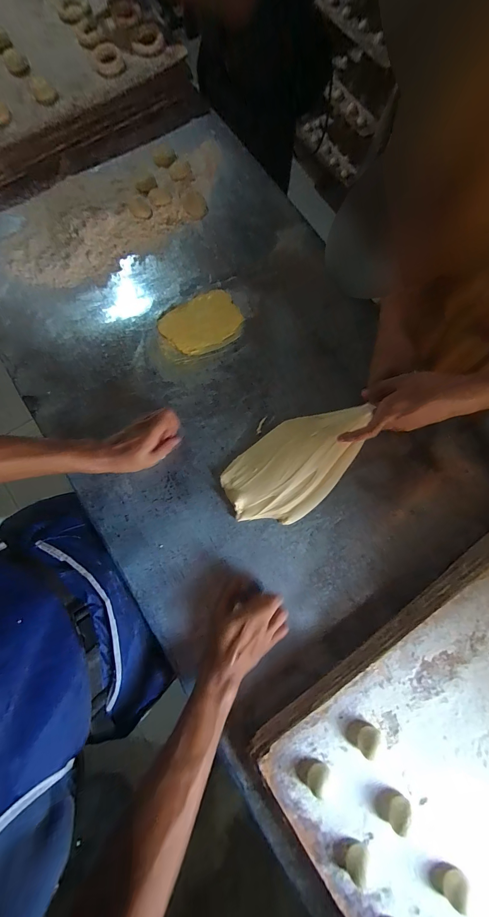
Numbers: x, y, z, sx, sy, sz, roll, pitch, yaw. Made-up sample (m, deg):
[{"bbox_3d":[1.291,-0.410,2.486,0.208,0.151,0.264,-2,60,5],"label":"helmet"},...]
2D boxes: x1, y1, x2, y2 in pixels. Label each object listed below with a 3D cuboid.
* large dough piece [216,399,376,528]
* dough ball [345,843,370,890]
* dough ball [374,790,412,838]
[{"bbox_3d":[0.089,0.010,0.486,0.262,0.048,0.147,-37,80,-8],"label":"large dough piece"},{"bbox_3d":[0.131,0.460,0.346,0.029,0.017,0.030,0,77,-1],"label":"dough ball"},{"bbox_3d":[0.174,0.414,0.360,0.032,0.021,0.030,0,77,-1],"label":"dough ball"}]

